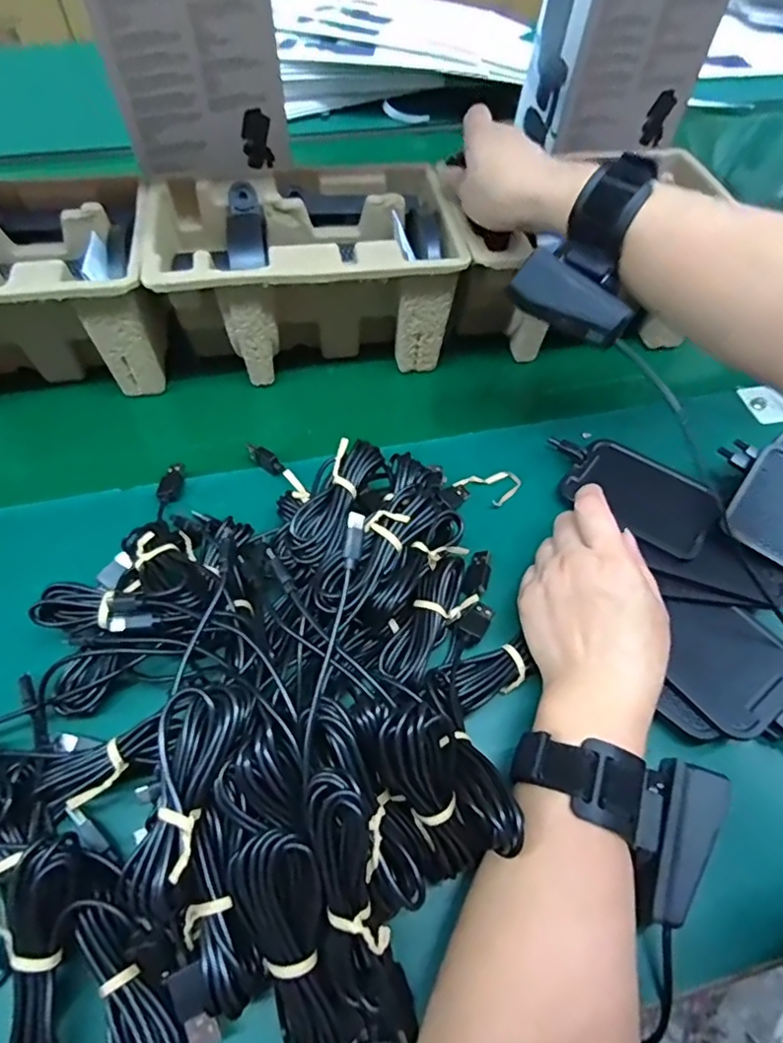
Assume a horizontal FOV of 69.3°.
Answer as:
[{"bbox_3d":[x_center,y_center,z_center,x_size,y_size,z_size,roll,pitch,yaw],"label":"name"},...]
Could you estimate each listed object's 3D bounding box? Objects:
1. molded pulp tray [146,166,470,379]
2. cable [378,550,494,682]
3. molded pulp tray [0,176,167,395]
[{"bbox_3d":[-0.066,-0.197,0.458,0.217,0.103,0.135,-8,58,-7],"label":"molded pulp tray"},{"bbox_3d":[0.036,0.052,0.336,0.041,0.021,0.107,29,61,16],"label":"cable"},{"bbox_3d":[-0.291,-0.170,0.430,0.221,0.103,0.139,-9,58,-8],"label":"molded pulp tray"}]

